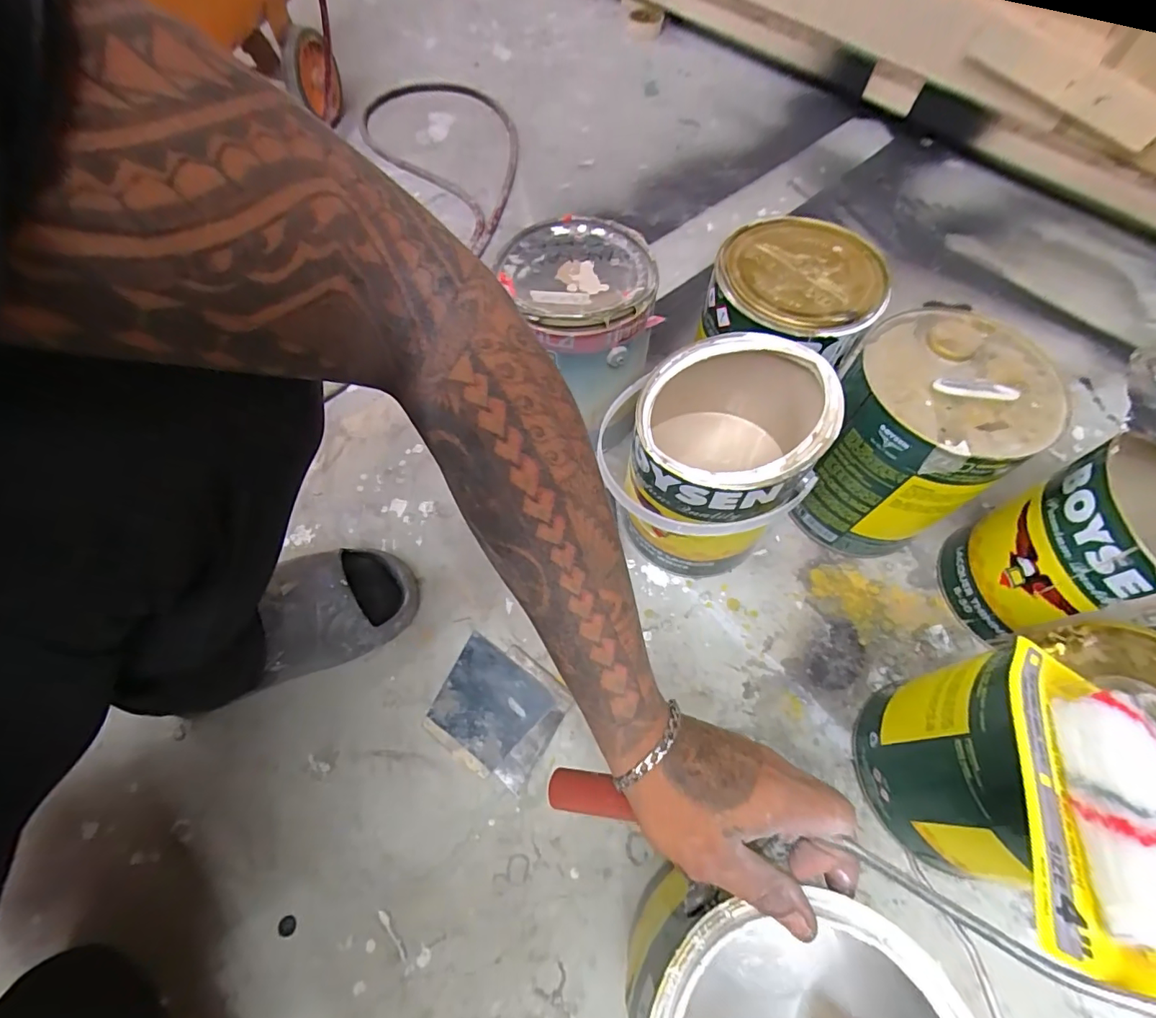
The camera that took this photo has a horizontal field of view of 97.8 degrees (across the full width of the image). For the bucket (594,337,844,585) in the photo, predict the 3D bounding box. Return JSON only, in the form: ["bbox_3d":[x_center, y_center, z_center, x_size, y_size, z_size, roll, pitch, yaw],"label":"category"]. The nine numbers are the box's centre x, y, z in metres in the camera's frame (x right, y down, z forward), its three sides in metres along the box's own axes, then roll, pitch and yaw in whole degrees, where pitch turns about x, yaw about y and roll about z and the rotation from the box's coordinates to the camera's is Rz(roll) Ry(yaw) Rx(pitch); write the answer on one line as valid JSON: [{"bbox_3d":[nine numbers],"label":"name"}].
[{"bbox_3d":[0.128,-0.028,0.506,0.179,0.214,0.189,0,63,0],"label":"bucket"}]

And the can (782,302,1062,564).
[{"bbox_3d":[0.333,-0.064,0.525,0.167,0.214,0.157,0,63,0],"label":"can"}]

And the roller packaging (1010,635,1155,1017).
[{"bbox_3d":[0.254,0.139,0.220,0.098,0.049,0.137,24,66,11],"label":"roller packaging"}]

